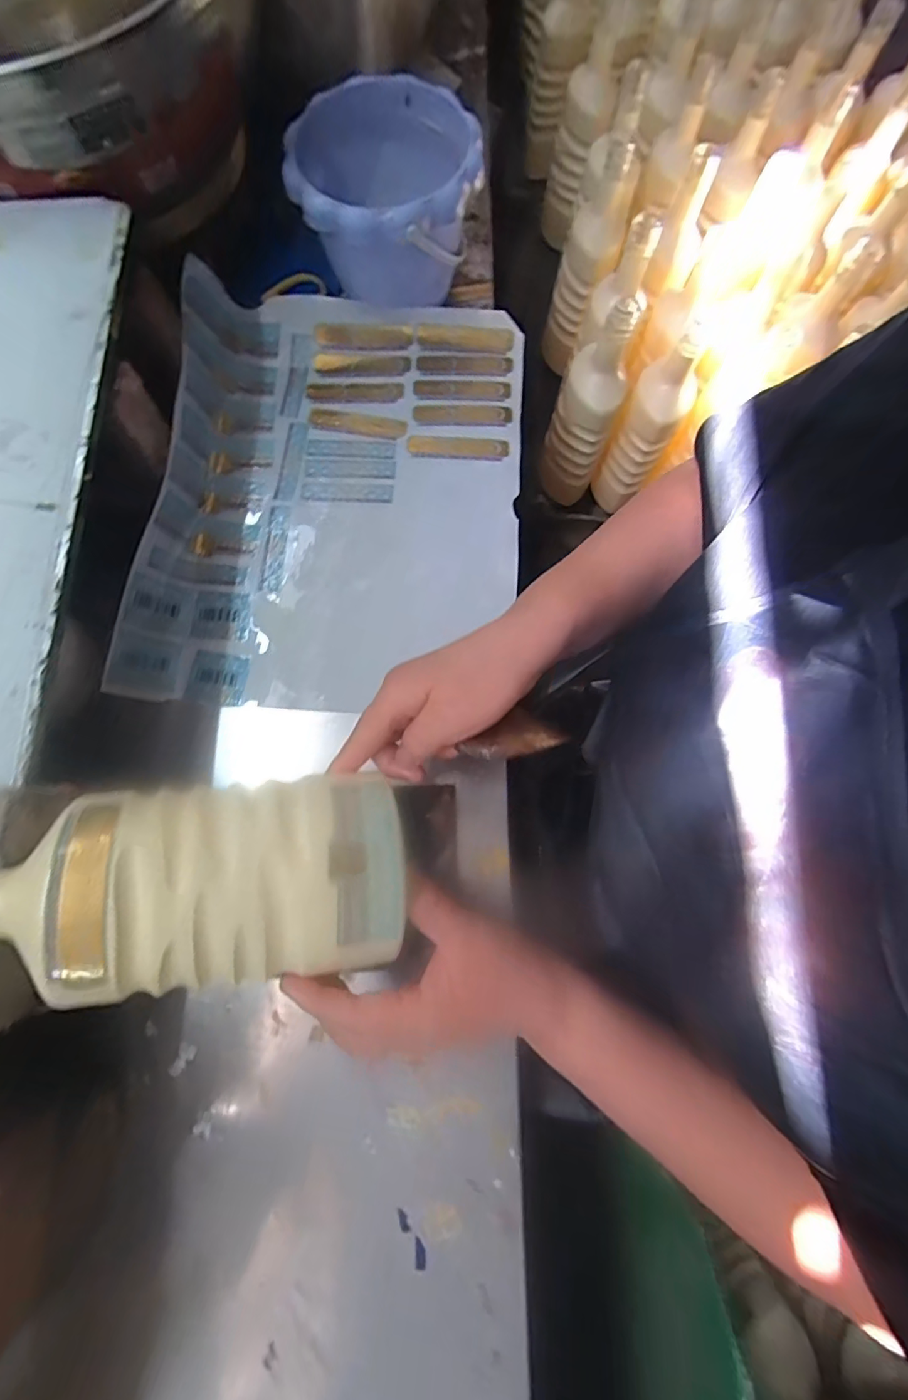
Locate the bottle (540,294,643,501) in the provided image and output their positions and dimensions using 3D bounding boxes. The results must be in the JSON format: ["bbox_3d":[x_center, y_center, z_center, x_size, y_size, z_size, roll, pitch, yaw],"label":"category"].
[{"bbox_3d":[0.160,-0.354,0.626,0.075,0.260,0.077,17,77,2],"label":"bottle"}]

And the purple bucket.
[{"bbox_3d":[-0.055,-0.430,0.450,0.149,0.122,0.161,0,77,-2],"label":"purple bucket"}]

